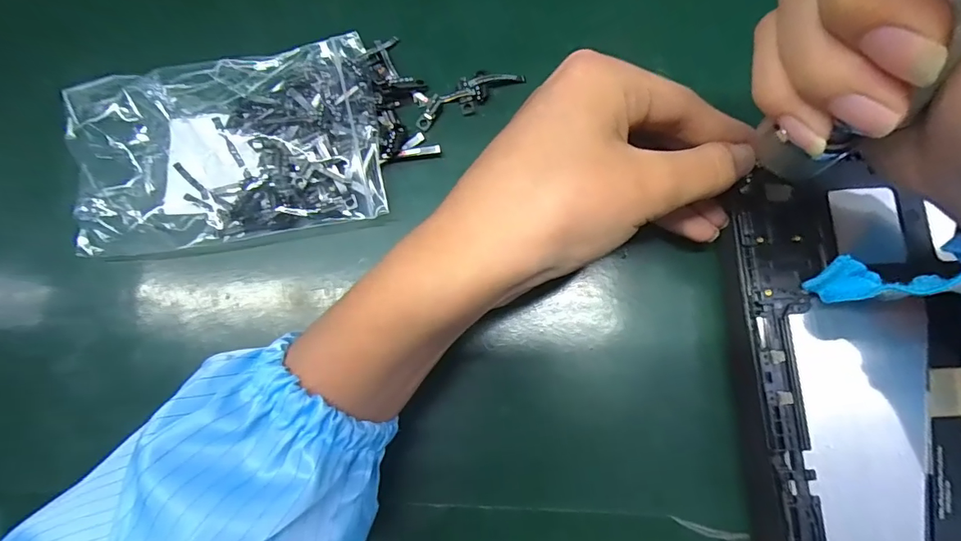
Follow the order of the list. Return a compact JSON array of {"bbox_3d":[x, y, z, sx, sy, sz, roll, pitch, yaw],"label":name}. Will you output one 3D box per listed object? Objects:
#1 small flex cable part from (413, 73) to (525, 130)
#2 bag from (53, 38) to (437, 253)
[{"bbox_3d":[-0.006,-0.085,0.230,0.055,0.004,0.016,-34,79,-4],"label":"small flex cable part"},{"bbox_3d":[-0.106,-0.058,0.216,0.154,0.023,0.088,-17,79,0],"label":"bag"}]

